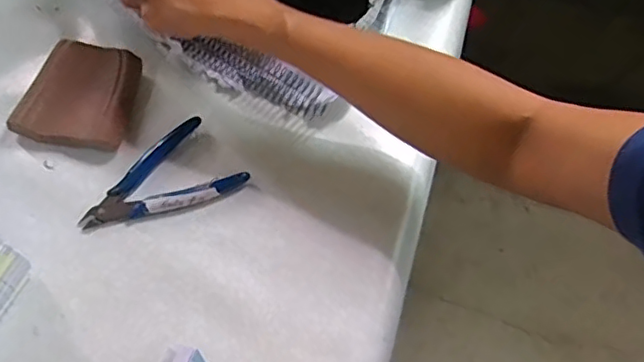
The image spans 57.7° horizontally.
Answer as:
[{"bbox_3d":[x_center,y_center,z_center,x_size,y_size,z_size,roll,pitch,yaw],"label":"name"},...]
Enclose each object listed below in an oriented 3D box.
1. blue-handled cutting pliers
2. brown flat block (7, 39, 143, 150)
[{"bbox_3d":[-0.128,0.002,0.447,0.119,0.011,0.073,-32,69,-17],"label":"blue-handled cutting pliers"},{"bbox_3d":[-0.195,-0.070,0.474,0.085,0.022,0.086,9,63,2],"label":"brown flat block"}]

